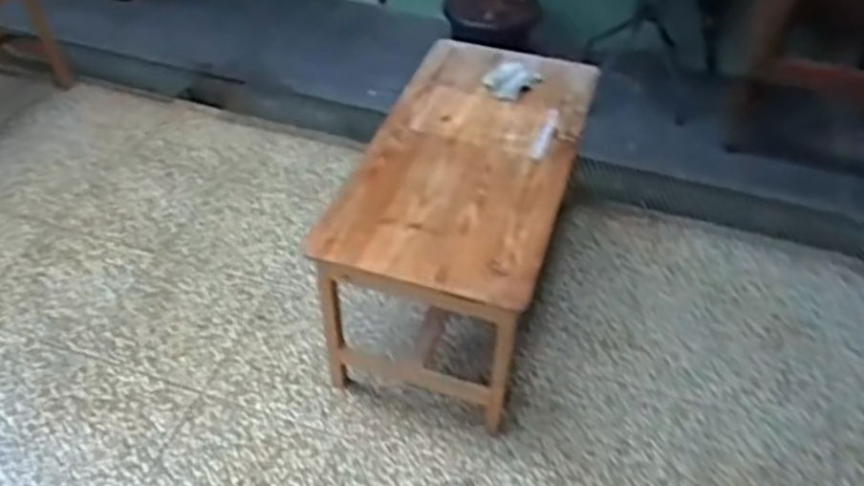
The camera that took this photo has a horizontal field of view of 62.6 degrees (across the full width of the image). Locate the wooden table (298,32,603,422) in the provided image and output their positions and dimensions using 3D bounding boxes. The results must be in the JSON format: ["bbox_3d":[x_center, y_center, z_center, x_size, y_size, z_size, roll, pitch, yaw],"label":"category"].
[{"bbox_3d":[0.083,-0.077,1.929,0.517,0.519,0.946,15,47,11],"label":"wooden table"}]

